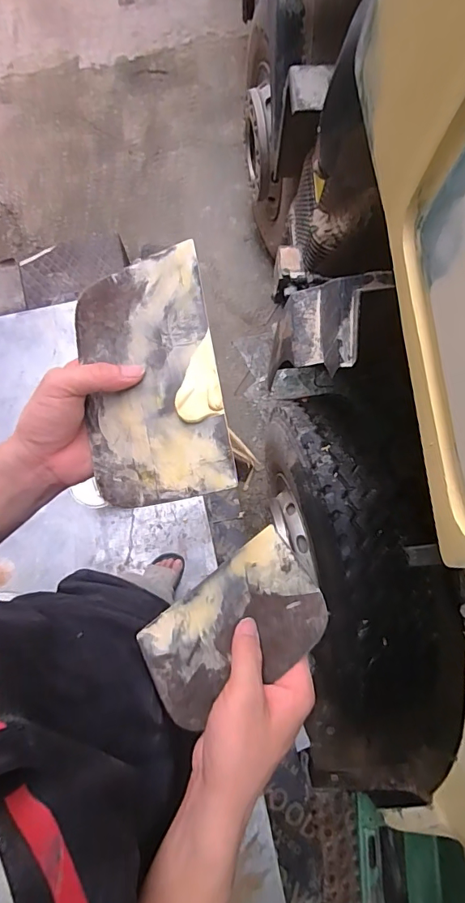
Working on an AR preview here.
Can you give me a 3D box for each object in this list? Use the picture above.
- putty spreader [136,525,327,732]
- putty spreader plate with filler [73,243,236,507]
[{"bbox_3d":[-0.002,0.146,0.377,0.156,0.004,0.101,-40,50,3],"label":"putty spreader"},{"bbox_3d":[-0.065,-0.053,0.345,0.111,0.009,0.182,-13,82,19],"label":"putty spreader plate with filler"}]

